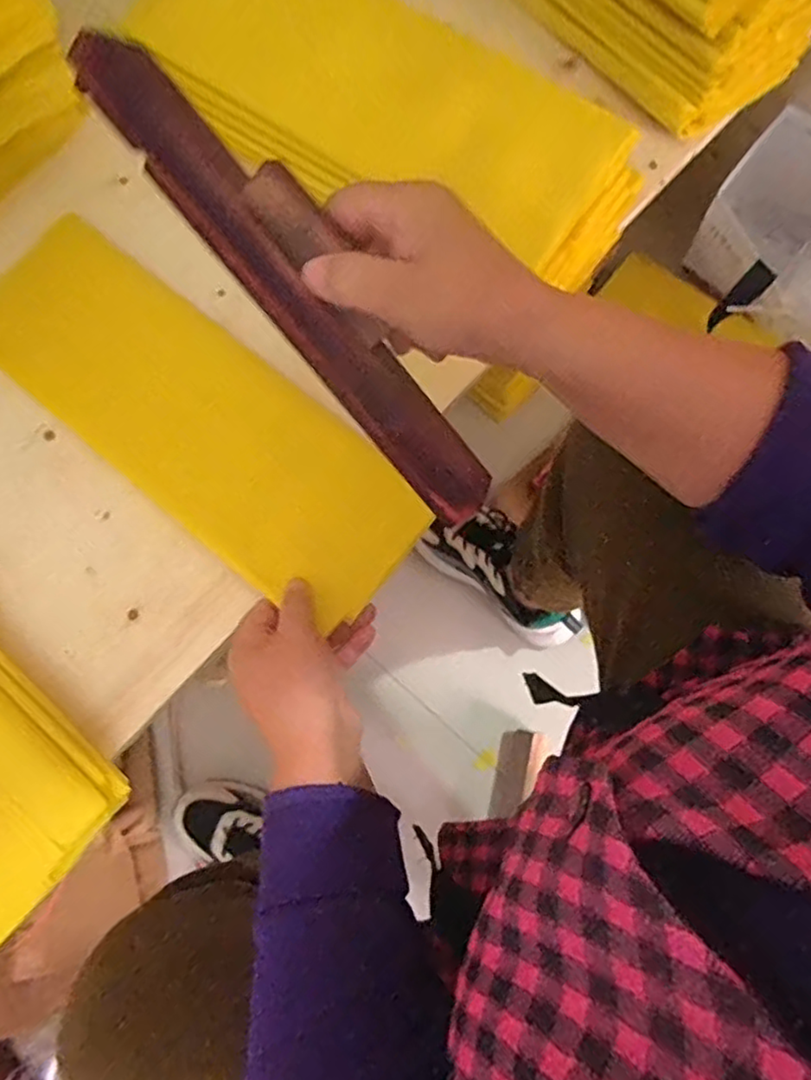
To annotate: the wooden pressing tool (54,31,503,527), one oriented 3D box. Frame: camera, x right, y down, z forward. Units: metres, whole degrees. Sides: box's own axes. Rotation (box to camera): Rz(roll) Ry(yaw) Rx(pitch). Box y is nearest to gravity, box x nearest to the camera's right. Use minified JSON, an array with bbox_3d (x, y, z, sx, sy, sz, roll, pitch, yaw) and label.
[{"bbox_3d":[-0.044,-0.115,0.295,0.044,0.028,0.251,-43,103,-9],"label":"wooden pressing tool"}]

